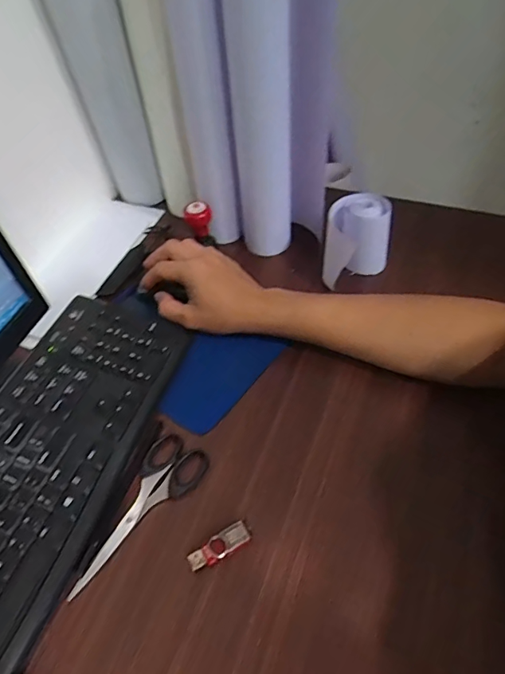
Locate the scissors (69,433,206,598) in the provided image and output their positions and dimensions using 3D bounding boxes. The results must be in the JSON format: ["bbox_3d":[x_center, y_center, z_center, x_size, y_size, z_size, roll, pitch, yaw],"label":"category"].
[{"bbox_3d":[-0.097,0.154,0.413,0.055,0.009,0.149,22,55,20],"label":"scissors"}]

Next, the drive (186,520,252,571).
[{"bbox_3d":[-0.027,0.170,0.387,0.052,0.005,0.018,-27,54,-17],"label":"drive"}]

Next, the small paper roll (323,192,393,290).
[{"bbox_3d":[0.126,-0.113,0.573,0.079,0.106,0.056,15,54,7],"label":"small paper roll"}]

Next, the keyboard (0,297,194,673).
[{"bbox_3d":[-0.205,0.136,0.415,0.159,0.018,0.431,20,55,12],"label":"keyboard"}]

